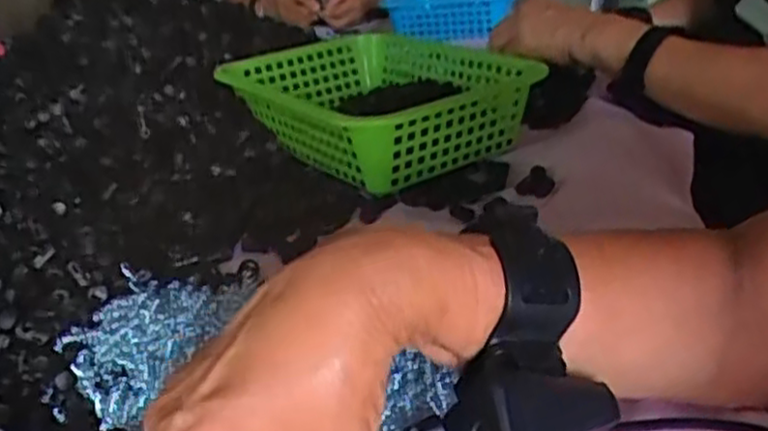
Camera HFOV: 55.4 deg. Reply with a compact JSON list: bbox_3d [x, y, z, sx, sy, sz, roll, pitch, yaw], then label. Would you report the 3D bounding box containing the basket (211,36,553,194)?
[{"bbox_3d":[0.001,-0.120,0.748,0.252,0.077,0.291,-22,29,-32],"label":"basket"}]

